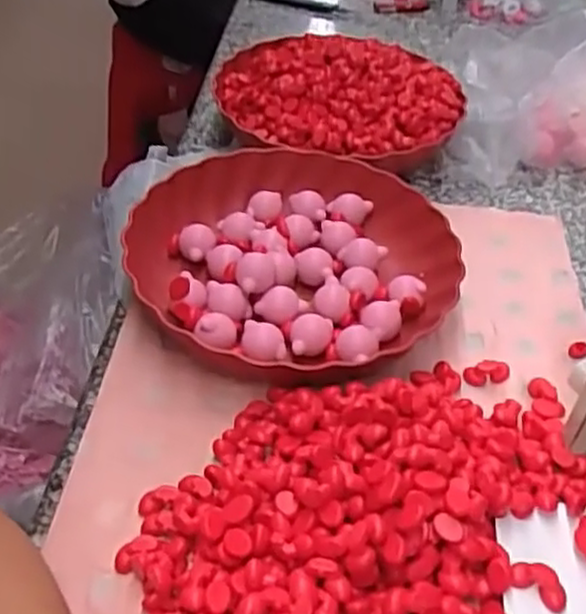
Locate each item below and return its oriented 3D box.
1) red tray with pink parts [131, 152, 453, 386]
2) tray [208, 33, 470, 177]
[{"bbox_3d":[0.002,-0.039,0.571,0.237,0.046,0.251,32,50,26],"label":"red tray with pink parts"},{"bbox_3d":[0.045,-0.208,0.730,0.237,0.068,0.225,2,43,-2],"label":"tray"}]

